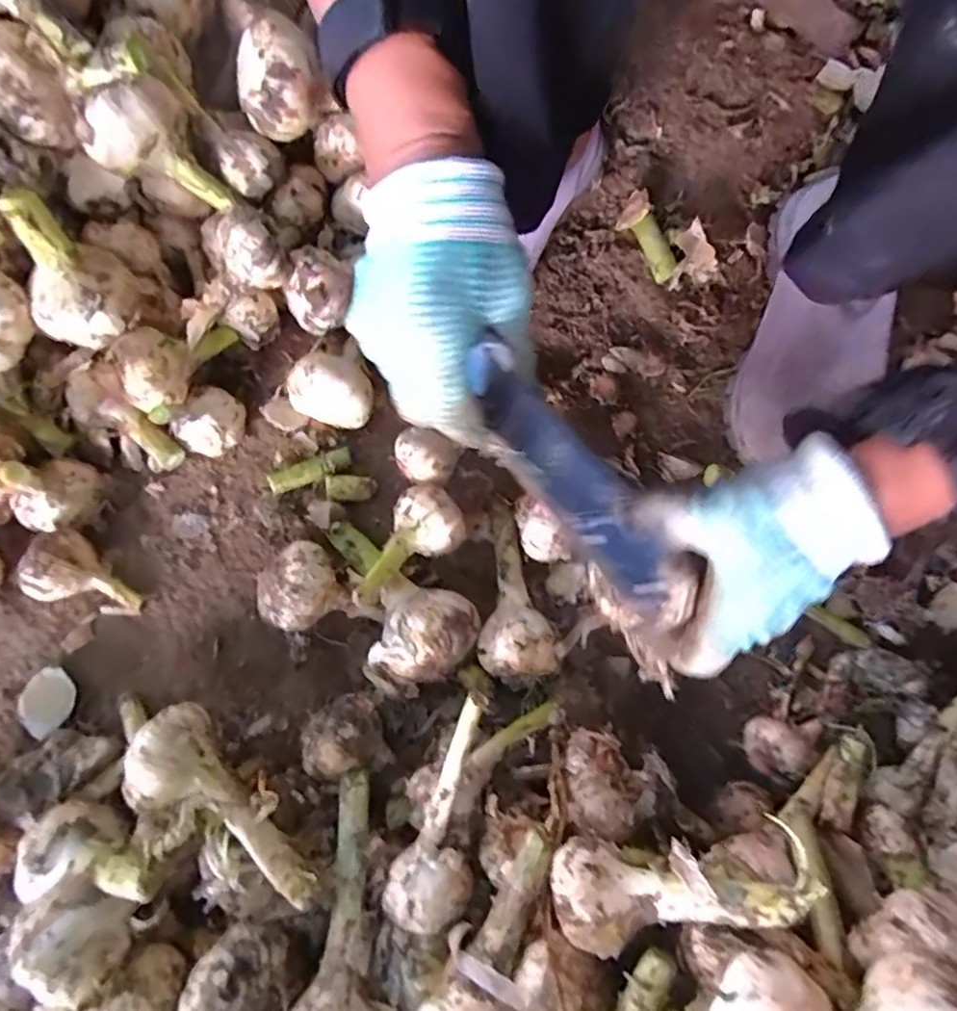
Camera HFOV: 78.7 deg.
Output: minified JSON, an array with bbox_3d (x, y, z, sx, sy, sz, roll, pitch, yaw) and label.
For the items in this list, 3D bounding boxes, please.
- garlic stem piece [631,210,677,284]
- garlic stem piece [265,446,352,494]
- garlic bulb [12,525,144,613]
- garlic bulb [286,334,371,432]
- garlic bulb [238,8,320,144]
[{"bbox_3d":[0.135,-0.198,0.452,0.015,0.019,0.050,-23,80,-5],"label":"garlic stem piece"},{"bbox_3d":[-0.120,-0.024,0.415,0.061,0.017,0.017,-20,80,-4],"label":"garlic stem piece"},{"bbox_3d":[-0.257,0.045,0.386,0.059,0.052,0.046,17,79,3],"label":"garlic bulb"},{"bbox_3d":[-0.101,-0.079,0.407,0.053,0.054,0.056,-43,82,-8],"label":"garlic bulb"},{"bbox_3d":[-0.130,-0.275,0.372,0.052,0.051,0.054,0,79,-1],"label":"garlic bulb"}]

